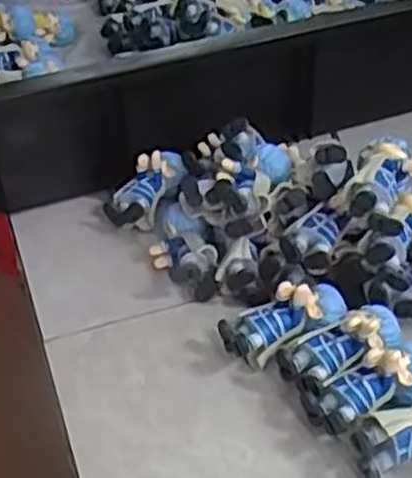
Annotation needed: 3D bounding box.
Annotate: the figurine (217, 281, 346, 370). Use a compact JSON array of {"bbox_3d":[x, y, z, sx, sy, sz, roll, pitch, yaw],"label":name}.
[{"bbox_3d":[0.038,0.038,0.391,0.062,0.024,0.023,-24,43,-6],"label":"figurine"}]

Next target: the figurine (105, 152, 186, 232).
[{"bbox_3d":[-0.035,-0.031,0.482,0.024,0.025,0.057,24,61,28],"label":"figurine"}]

